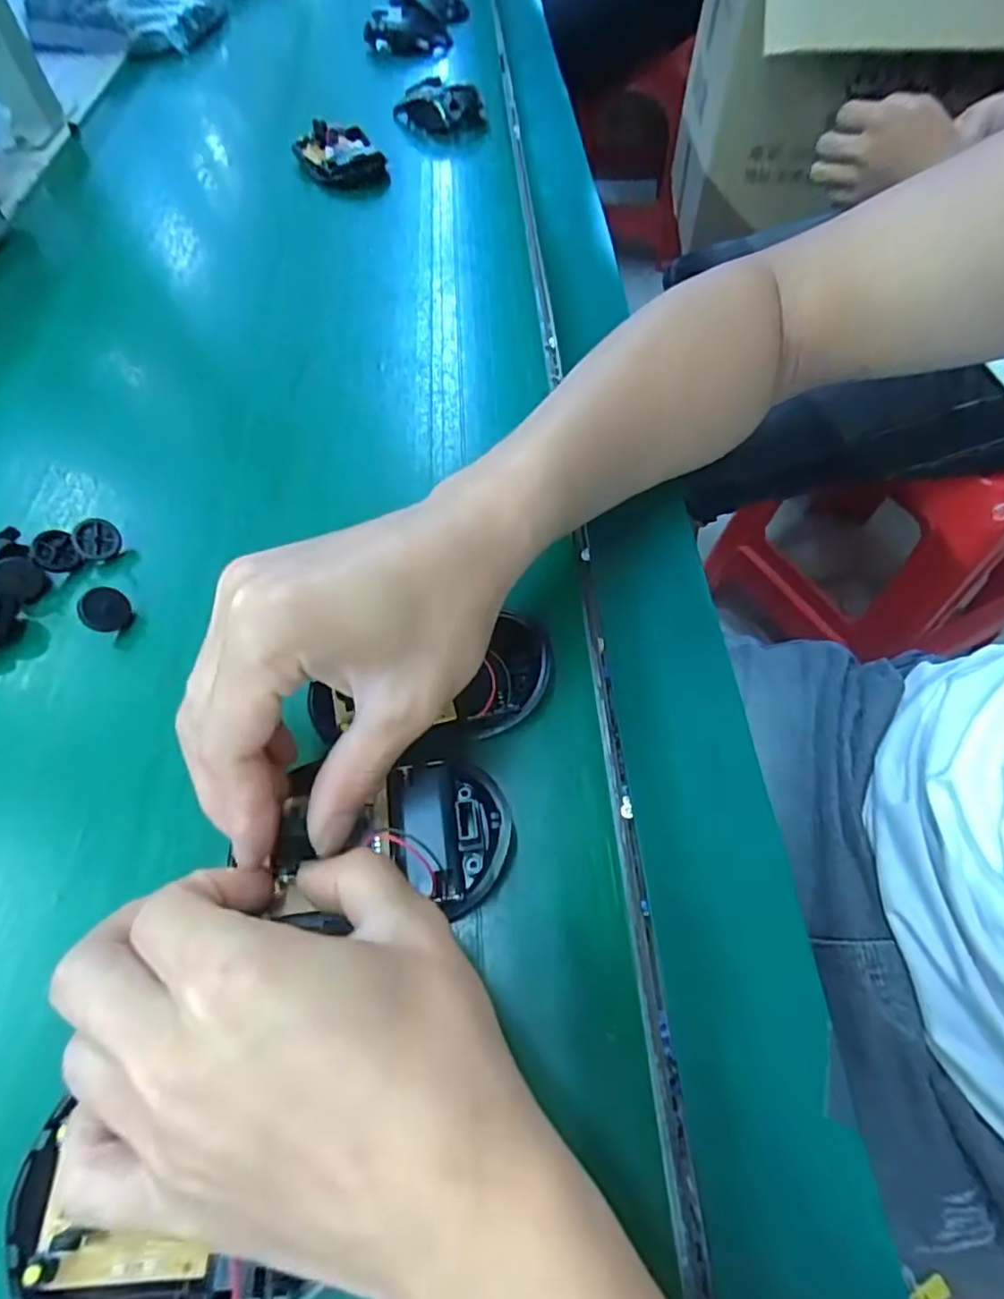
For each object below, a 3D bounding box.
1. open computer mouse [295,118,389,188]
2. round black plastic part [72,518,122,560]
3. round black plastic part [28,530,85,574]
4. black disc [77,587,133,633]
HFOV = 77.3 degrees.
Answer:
[{"bbox_3d":[-0.133,-0.406,0.516,0.058,0.027,0.080,-26,61,-12],"label":"open computer mouse"},{"bbox_3d":[-0.195,-0.053,0.302,0.019,0.019,0.004,-12,15,-24],"label":"round black plastic part"},{"bbox_3d":[-0.212,-0.046,0.298,0.018,0.019,0.006,-15,19,-20],"label":"round black plastic part"},{"bbox_3d":[-0.179,-0.019,0.283,0.020,0.020,0.010,-14,21,-32],"label":"black disc"}]

